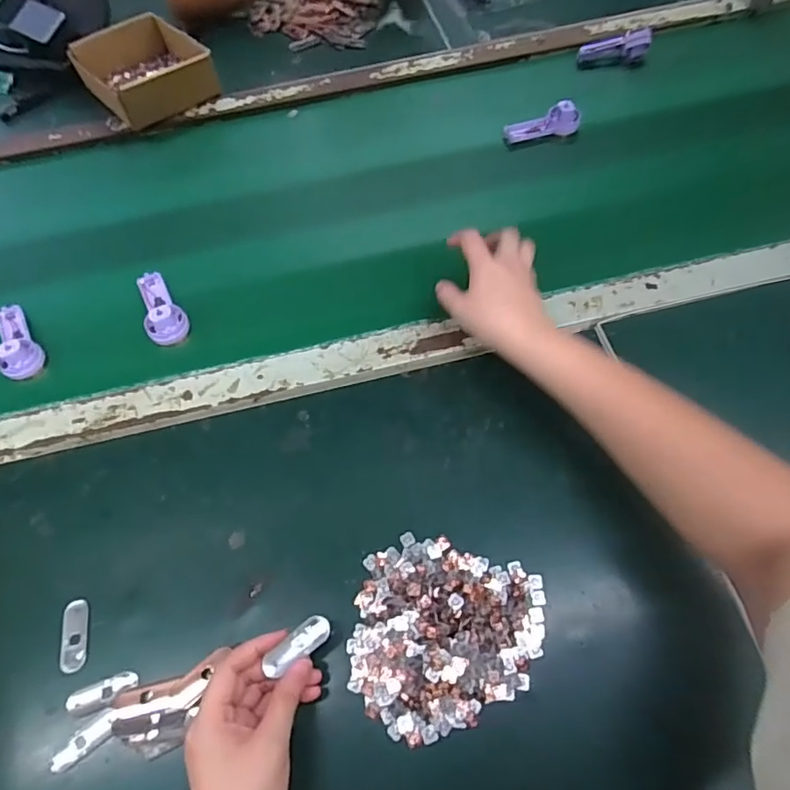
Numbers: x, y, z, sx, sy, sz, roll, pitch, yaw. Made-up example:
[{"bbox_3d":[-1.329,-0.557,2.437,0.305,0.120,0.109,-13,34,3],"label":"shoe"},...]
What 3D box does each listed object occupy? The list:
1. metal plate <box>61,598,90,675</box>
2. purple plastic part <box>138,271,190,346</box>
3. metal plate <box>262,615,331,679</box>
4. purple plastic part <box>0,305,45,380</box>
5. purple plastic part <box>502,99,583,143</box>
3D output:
[{"bbox_3d":[-0.248,0.186,0.422,0.018,0.005,0.051,-11,61,-3],"label":"metal plate"},{"bbox_3d":[-0.248,-0.094,0.566,0.040,0.027,0.092,-29,64,-13],"label":"purple plastic part"},{"bbox_3d":[-0.067,0.173,0.379,0.048,0.004,0.020,-36,65,-23],"label":"metal plate"},{"bbox_3d":[-0.392,-0.058,0.554,0.039,0.028,0.091,-34,65,-15],"label":"purple plastic part"},{"bbox_3d":[0.180,-0.334,0.667,0.093,0.032,0.032,-11,61,-3],"label":"purple plastic part"}]

